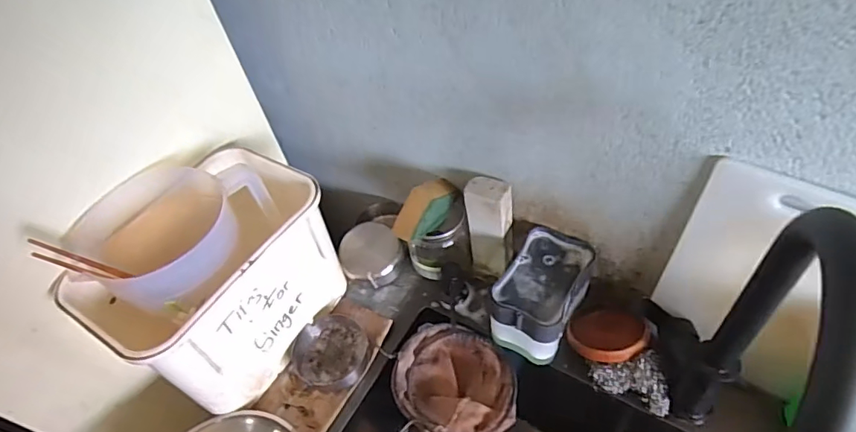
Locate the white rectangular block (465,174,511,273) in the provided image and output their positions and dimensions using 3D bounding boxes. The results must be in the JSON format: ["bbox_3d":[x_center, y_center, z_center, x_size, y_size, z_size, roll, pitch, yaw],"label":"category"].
[{"bbox_3d":[0.085,0.019,0.687,0.063,0.168,0.042,14,53,17],"label":"white rectangular block"}]

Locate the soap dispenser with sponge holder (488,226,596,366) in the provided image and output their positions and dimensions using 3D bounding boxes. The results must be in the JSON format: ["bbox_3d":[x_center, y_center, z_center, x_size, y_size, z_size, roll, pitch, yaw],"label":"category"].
[{"bbox_3d":[0.145,0.098,0.640,0.087,0.084,0.138,23,56,23],"label":"soap dispenser with sponge holder"}]

